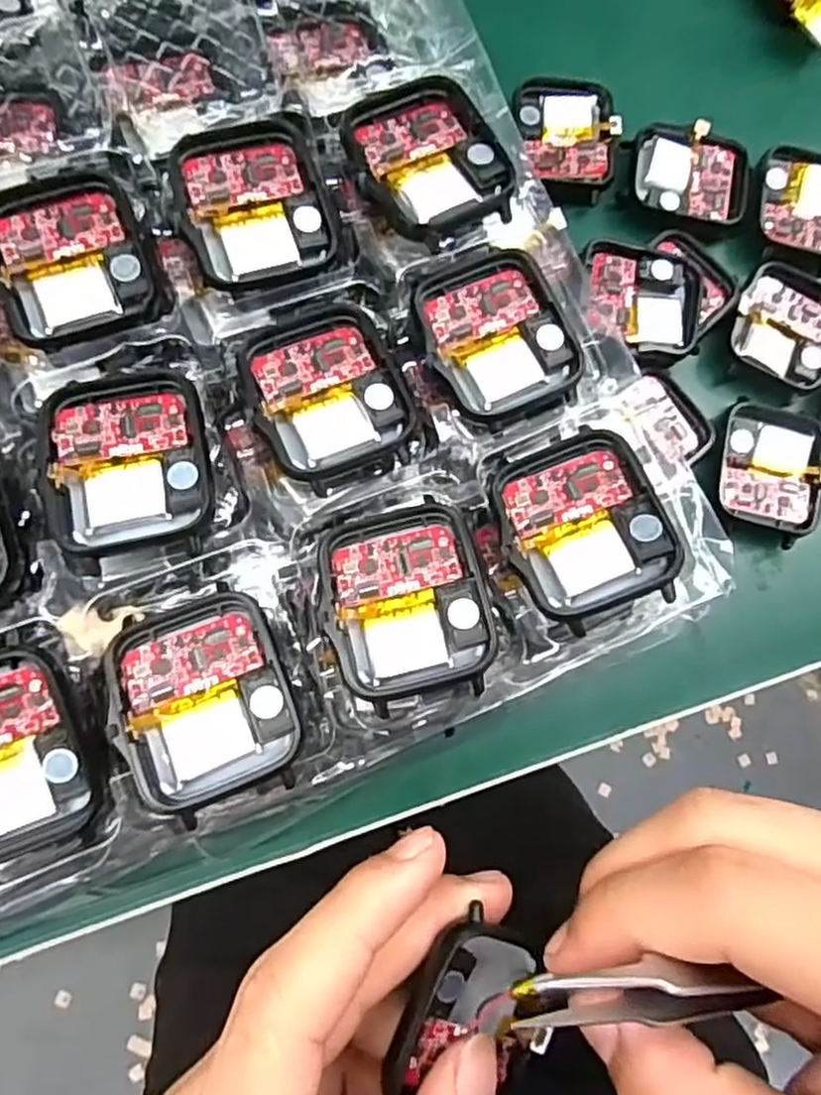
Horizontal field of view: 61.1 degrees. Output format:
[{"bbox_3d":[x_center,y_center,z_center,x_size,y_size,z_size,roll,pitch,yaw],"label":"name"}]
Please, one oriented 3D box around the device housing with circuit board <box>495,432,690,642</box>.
[{"bbox_3d":[0.042,-0.006,0.170,0.037,0.006,0.045,-22,73,4],"label":"device housing with circuit board"}]

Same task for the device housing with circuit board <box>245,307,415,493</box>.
[{"bbox_3d":[-0.021,-0.040,0.178,0.036,0.007,0.046,-21,82,-10],"label":"device housing with circuit board"}]

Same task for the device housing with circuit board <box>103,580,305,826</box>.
[{"bbox_3d":[-0.047,0.034,0.157,0.037,0.010,0.045,-21,82,-9],"label":"device housing with circuit board"}]

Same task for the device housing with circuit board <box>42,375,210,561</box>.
[{"bbox_3d":[-0.067,-0.021,0.165,0.038,0.007,0.044,-9,80,-8],"label":"device housing with circuit board"}]

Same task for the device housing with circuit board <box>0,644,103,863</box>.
[{"bbox_3d":[-0.090,0.046,0.153,0.037,0.008,0.044,-19,81,-9],"label":"device housing with circuit board"}]

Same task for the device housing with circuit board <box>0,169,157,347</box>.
[{"bbox_3d":[-0.087,-0.076,0.178,0.038,0.004,0.044,-16,81,-9],"label":"device housing with circuit board"}]

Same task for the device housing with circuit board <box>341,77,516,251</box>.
[{"bbox_3d":[0.005,-0.104,0.187,0.039,0.007,0.046,-30,83,-11],"label":"device housing with circuit board"}]

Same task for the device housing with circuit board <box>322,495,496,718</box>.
[{"bbox_3d":[-0.001,0.013,0.165,0.037,0.009,0.044,-13,80,-8],"label":"device housing with circuit board"}]

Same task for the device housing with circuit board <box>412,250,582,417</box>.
[{"bbox_3d":[0.023,-0.057,0.186,0.038,0.005,0.044,-16,81,-9],"label":"device housing with circuit board"}]

